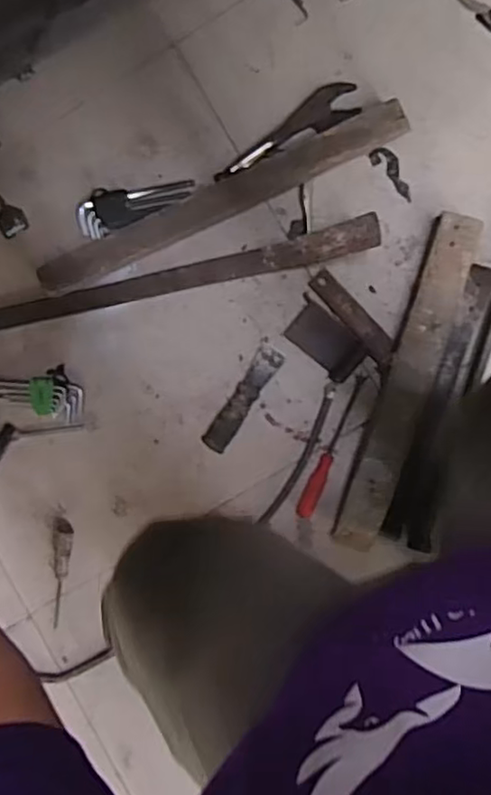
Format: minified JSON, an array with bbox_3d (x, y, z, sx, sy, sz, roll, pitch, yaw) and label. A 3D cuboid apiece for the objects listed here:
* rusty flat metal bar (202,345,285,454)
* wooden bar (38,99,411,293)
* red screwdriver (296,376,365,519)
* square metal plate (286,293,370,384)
[{"bbox_3d":[-0.004,0.003,0.901,0.036,0.021,0.162,33,95,5],"label":"rusty flat metal bar"},{"bbox_3d":[-0.039,-0.270,0.896,0.544,0.033,0.055,-24,89,7],"label":"wooden bar"},{"bbox_3d":[0.120,0.070,0.890,0.023,0.018,0.209,23,94,5],"label":"red screwdriver"},{"bbox_3d":[0.110,-0.079,0.898,0.114,0.008,0.062,45,96,3],"label":"square metal plate"}]

